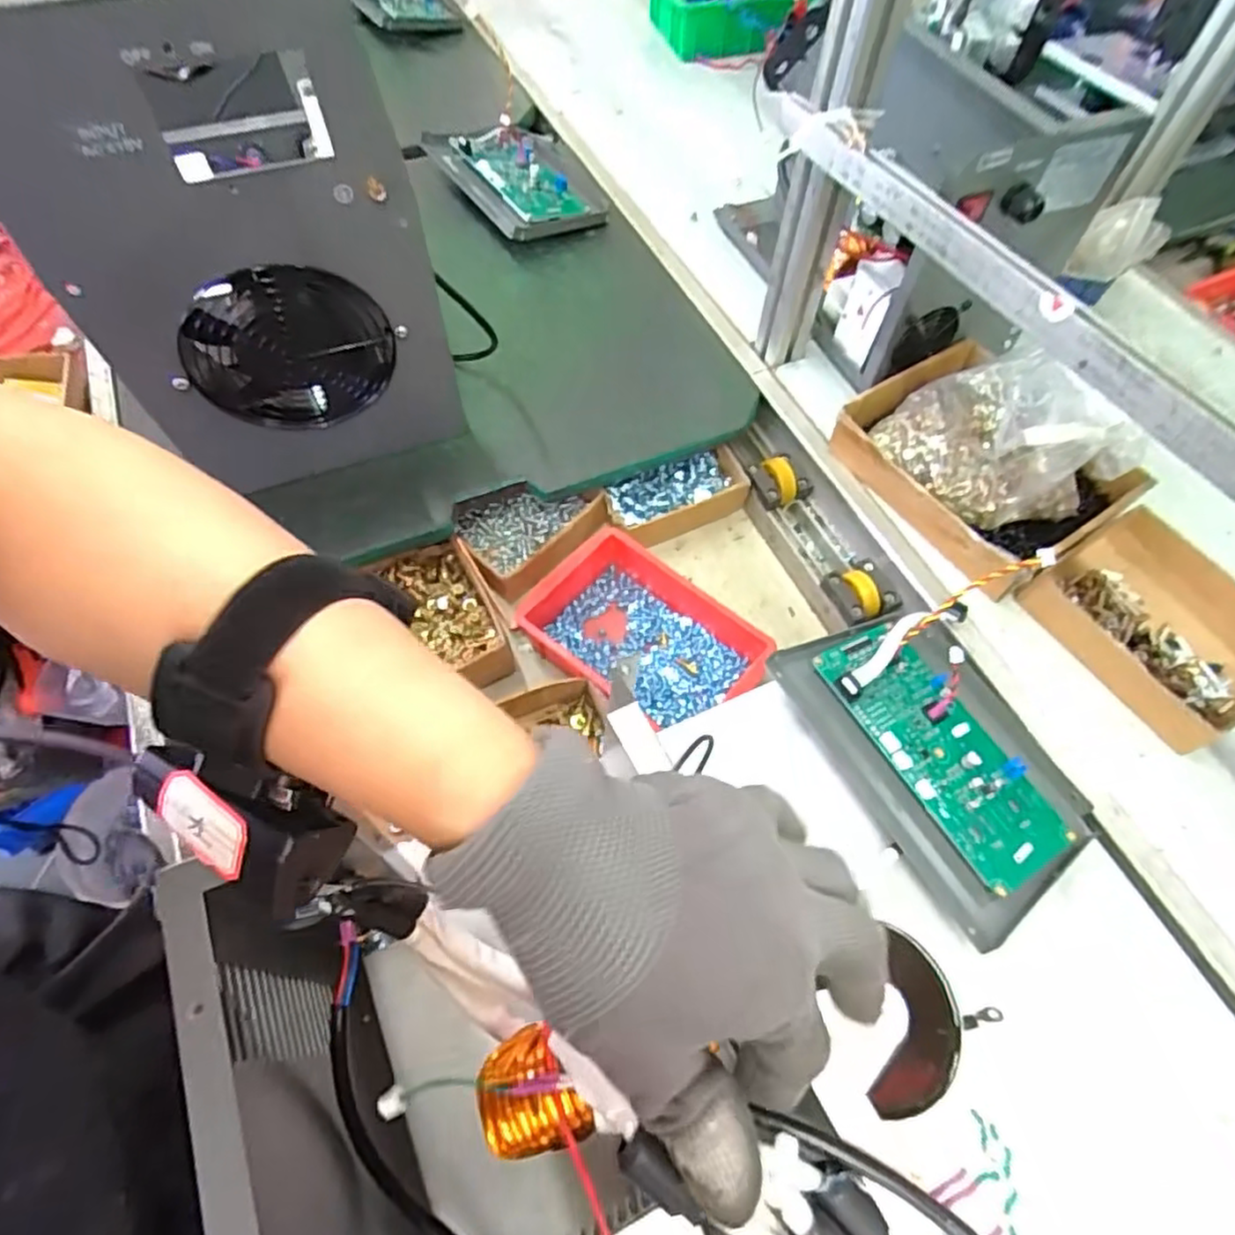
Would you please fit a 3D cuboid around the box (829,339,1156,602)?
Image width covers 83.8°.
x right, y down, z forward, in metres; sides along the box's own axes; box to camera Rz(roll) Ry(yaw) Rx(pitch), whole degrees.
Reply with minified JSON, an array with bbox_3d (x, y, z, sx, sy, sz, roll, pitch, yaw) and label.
[{"bbox_3d":[0.318,-0.156,0.593,0.201,0.141,0.227,-32,66,-17],"label":"box"}]

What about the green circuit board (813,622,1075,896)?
[{"bbox_3d":[0.238,0.090,0.503,0.086,0.016,0.196,-22,63,-24],"label":"green circuit board"}]

